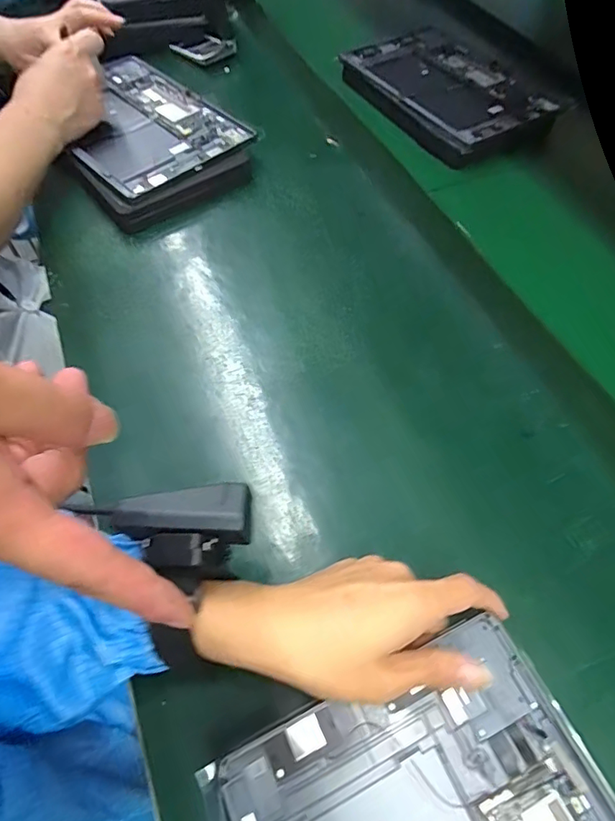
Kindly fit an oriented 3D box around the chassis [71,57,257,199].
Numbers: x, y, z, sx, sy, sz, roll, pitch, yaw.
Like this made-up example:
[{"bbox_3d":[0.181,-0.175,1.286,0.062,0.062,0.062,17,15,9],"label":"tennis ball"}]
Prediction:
[{"bbox_3d":[-0.190,-0.323,0.554,0.159,0.010,0.237,-38,68,-20],"label":"chassis"}]

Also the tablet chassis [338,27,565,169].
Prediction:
[{"bbox_3d":[0.168,-0.394,0.605,0.174,0.015,0.269,-29,63,-16],"label":"tablet chassis"}]

